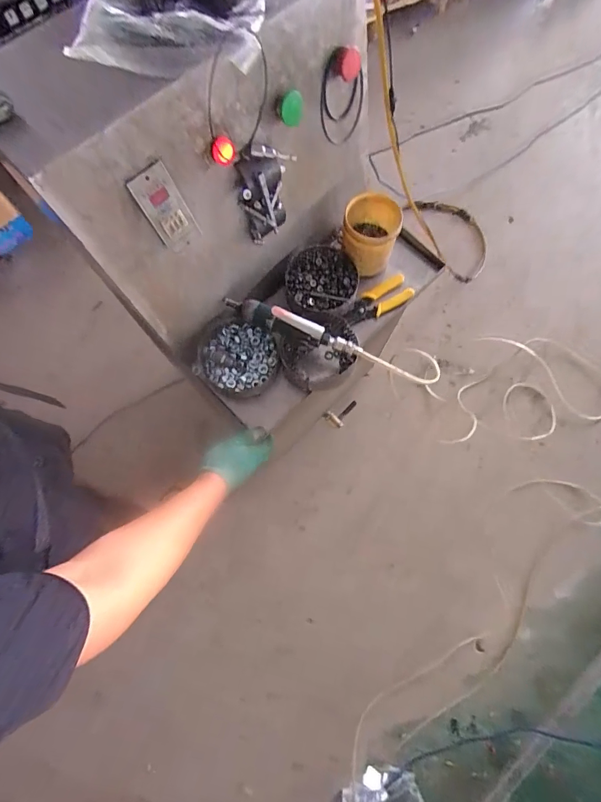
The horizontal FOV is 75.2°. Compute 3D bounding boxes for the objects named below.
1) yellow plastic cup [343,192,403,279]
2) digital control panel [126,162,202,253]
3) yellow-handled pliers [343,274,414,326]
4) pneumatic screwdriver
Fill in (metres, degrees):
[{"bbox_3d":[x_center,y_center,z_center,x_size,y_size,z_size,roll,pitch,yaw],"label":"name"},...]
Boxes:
[{"bbox_3d":[0.126,-0.307,0.717,0.093,0.093,0.112,12,75,1],"label":"yellow plastic cup"},{"bbox_3d":[-0.172,-0.245,0.505,0.052,0.103,0.007,-40,54,-9],"label":"digital control panel"},{"bbox_3d":[0.144,-0.188,0.742,0.136,0.018,0.058,-32,79,-10],"label":"yellow-handled pliers"},{"bbox_3d":[-0.017,-0.124,0.661,0.241,0.051,0.032,25,75,4],"label":"pneumatic screwdriver"}]

